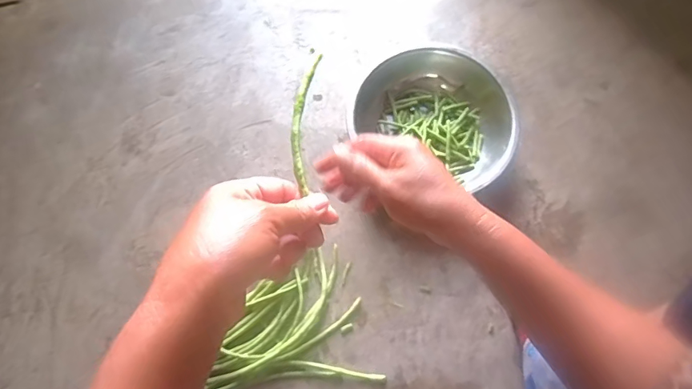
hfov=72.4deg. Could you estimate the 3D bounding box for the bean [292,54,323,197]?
[{"bbox_3d":[-0.030,-0.056,0.345,0.015,0.008,0.112,3,69,2],"label":"bean"}]

